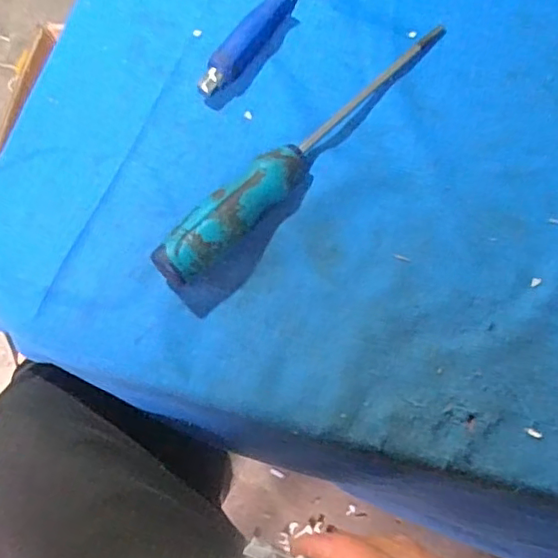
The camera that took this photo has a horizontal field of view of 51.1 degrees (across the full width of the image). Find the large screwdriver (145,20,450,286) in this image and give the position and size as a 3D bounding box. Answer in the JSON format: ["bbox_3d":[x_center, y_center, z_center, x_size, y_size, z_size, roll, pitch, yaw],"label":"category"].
[{"bbox_3d":[0.021,-0.084,0.352,0.025,0.031,0.240,41,76,15],"label":"large screwdriver"}]

